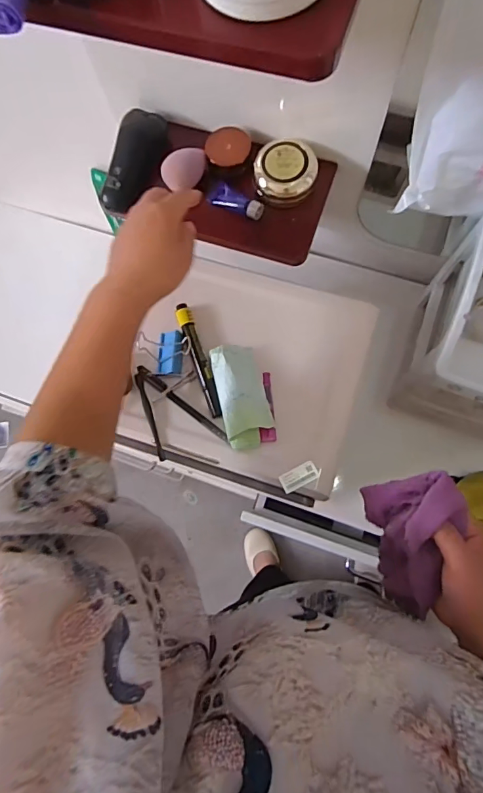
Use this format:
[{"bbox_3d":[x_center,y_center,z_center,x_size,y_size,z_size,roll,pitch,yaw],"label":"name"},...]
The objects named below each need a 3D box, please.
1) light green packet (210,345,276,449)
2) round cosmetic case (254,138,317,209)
[{"bbox_3d":[0.000,-0.003,0.479,0.050,0.031,0.113,-15,77,1],"label":"light green packet"},{"bbox_3d":[0.049,-0.248,0.497,0.068,0.034,0.056,6,78,5],"label":"round cosmetic case"}]

